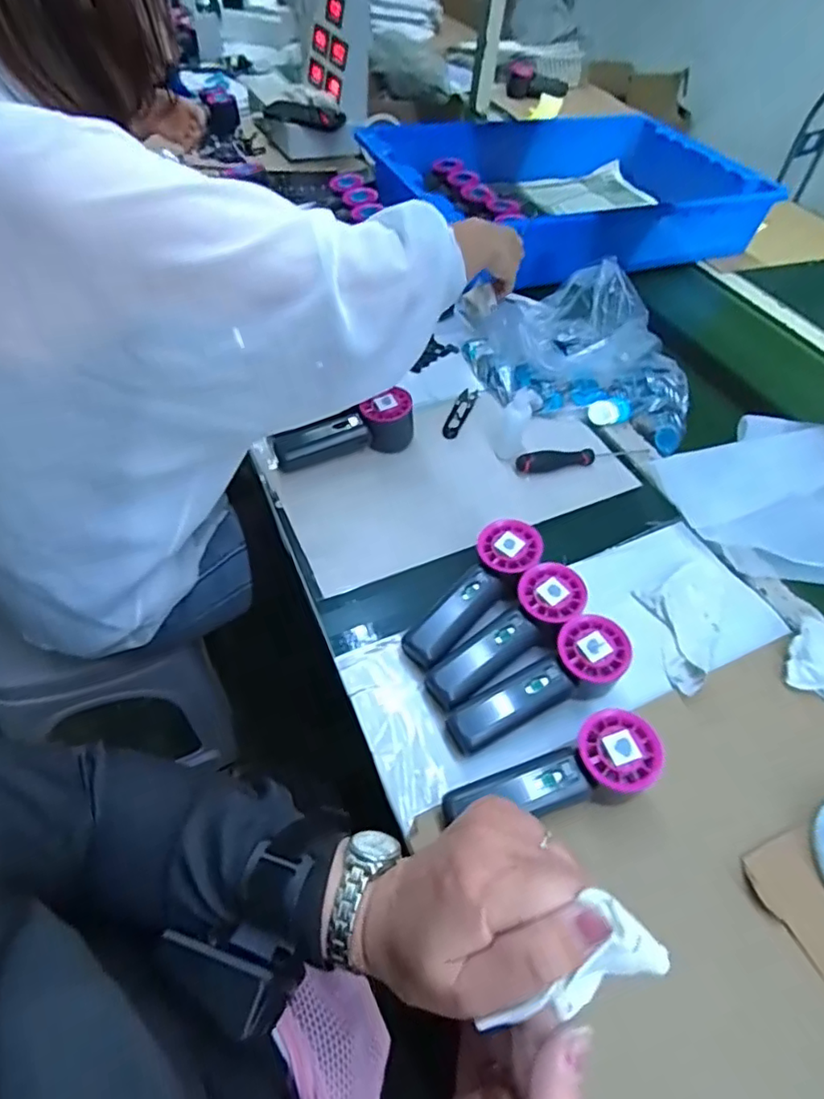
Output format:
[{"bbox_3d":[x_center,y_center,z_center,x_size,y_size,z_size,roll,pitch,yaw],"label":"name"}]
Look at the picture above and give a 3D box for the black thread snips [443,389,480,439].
[{"bbox_3d":[0.058,-0.167,0.706,0.023,0.004,0.098,21,52,10],"label":"black thread snips"}]

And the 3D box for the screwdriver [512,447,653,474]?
[{"bbox_3d":[0.191,-0.104,0.660,0.153,0.019,0.018,-8,53,-12],"label":"screwdriver"}]

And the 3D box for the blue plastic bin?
[{"bbox_3d":[0.262,-0.649,1.039,0.604,0.098,0.487,-22,57,-22],"label":"blue plastic bin"}]

